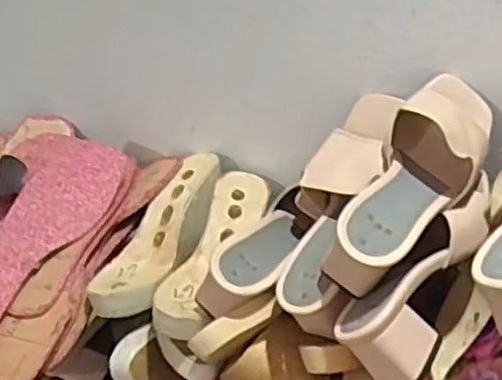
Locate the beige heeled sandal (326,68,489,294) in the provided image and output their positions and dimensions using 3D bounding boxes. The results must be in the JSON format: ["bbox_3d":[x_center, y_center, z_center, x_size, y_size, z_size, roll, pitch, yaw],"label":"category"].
[{"bbox_3d":[0.140,-0.009,0.607,0.081,0.095,0.233,19,43,31],"label":"beige heeled sandal"}]

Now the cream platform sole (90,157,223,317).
[{"bbox_3d":[-0.102,0.047,0.767,0.089,0.052,0.226,9,39,21],"label":"cream platform sole"}]

